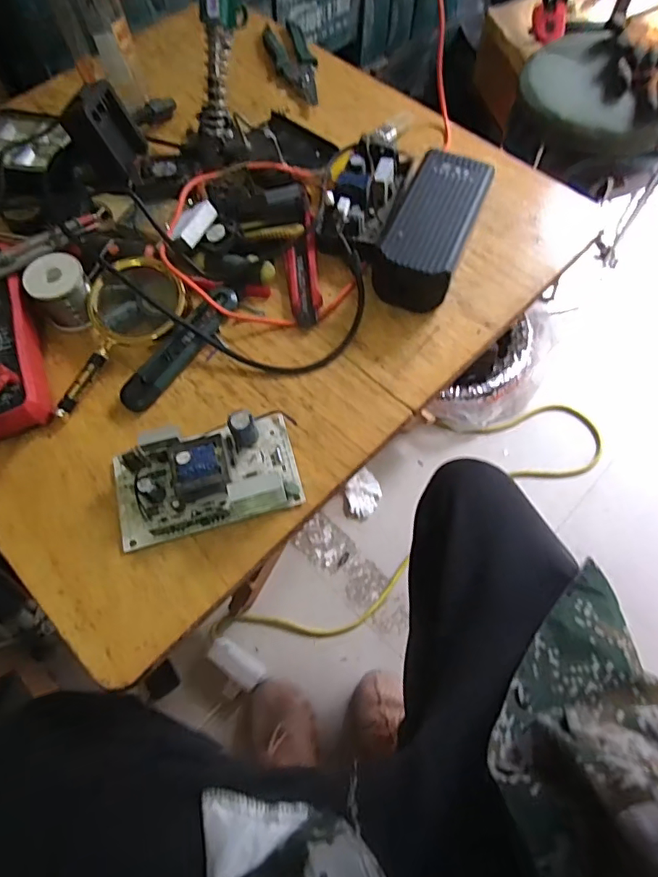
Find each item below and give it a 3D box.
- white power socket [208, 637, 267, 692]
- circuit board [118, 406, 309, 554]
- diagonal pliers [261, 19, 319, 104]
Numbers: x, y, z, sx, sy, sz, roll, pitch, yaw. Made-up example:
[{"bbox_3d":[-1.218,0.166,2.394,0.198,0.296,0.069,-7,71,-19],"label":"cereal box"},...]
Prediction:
[{"bbox_3d":[-0.151,0.368,0.840,0.101,0.038,0.050,37,72,17],"label":"white power socket"},{"bbox_3d":[-0.102,0.029,0.416,0.148,0.043,0.081,-17,66,-5],"label":"circuit board"},{"bbox_3d":[-0.046,-0.492,0.662,0.051,0.019,0.163,-17,66,-6],"label":"diagonal pliers"}]

